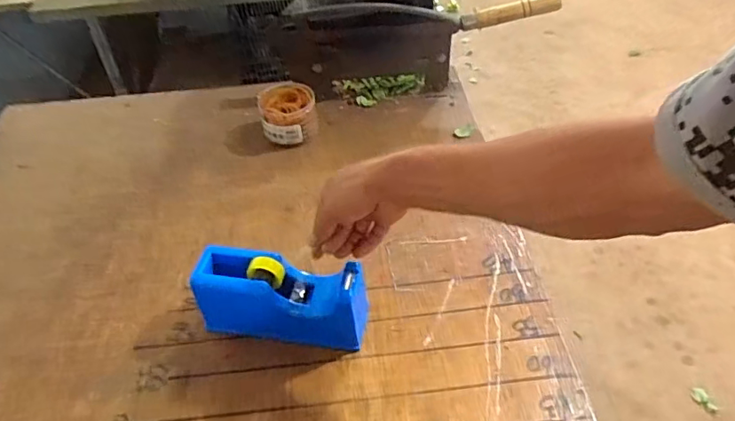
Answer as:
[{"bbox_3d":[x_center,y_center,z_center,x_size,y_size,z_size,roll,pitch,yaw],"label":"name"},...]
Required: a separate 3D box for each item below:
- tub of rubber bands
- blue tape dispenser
[{"bbox_3d":[-0.140,-0.170,0.915,0.098,0.066,0.090,-5,44,-2],"label":"tub of rubber bands"},{"bbox_3d":[-0.100,0.106,0.626,0.200,0.098,0.067,4,44,7],"label":"blue tape dispenser"}]

